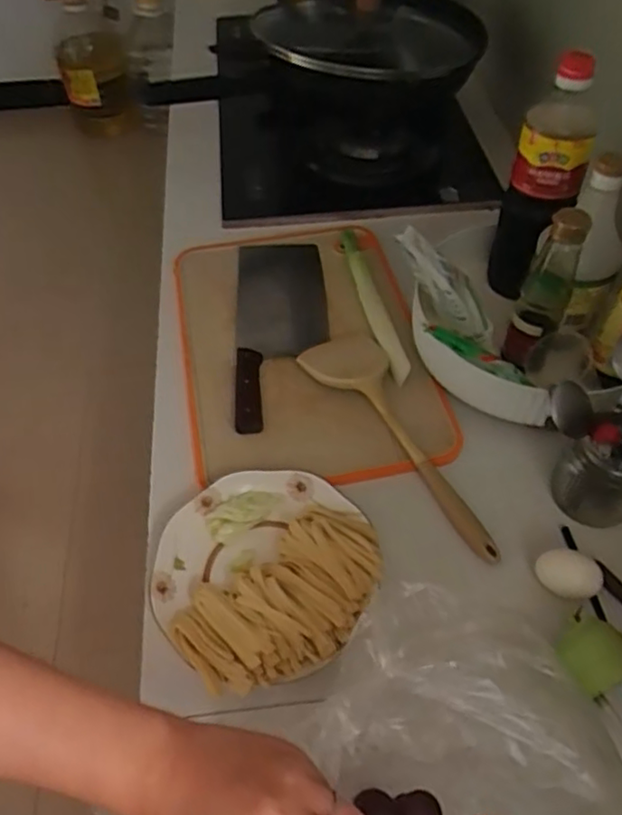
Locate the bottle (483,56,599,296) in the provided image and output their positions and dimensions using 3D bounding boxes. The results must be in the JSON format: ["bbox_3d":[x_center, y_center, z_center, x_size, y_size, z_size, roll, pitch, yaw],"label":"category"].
[{"bbox_3d":[0.257,-0.248,0.711,0.070,0.258,0.076,0,52,2],"label":"bottle"}]

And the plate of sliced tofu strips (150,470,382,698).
[{"bbox_3d":[-0.043,0.147,0.584,0.193,0.046,0.203,-1,52,1],"label":"plate of sliced tofu strips"}]

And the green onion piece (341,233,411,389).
[{"bbox_3d":[0.080,-0.145,0.823,0.028,0.019,0.293,-9,53,-5],"label":"green onion piece"}]

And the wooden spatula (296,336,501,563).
[{"bbox_3d":[0.103,0.022,0.678,0.091,0.032,0.307,-26,56,-18],"label":"wooden spatula"}]

